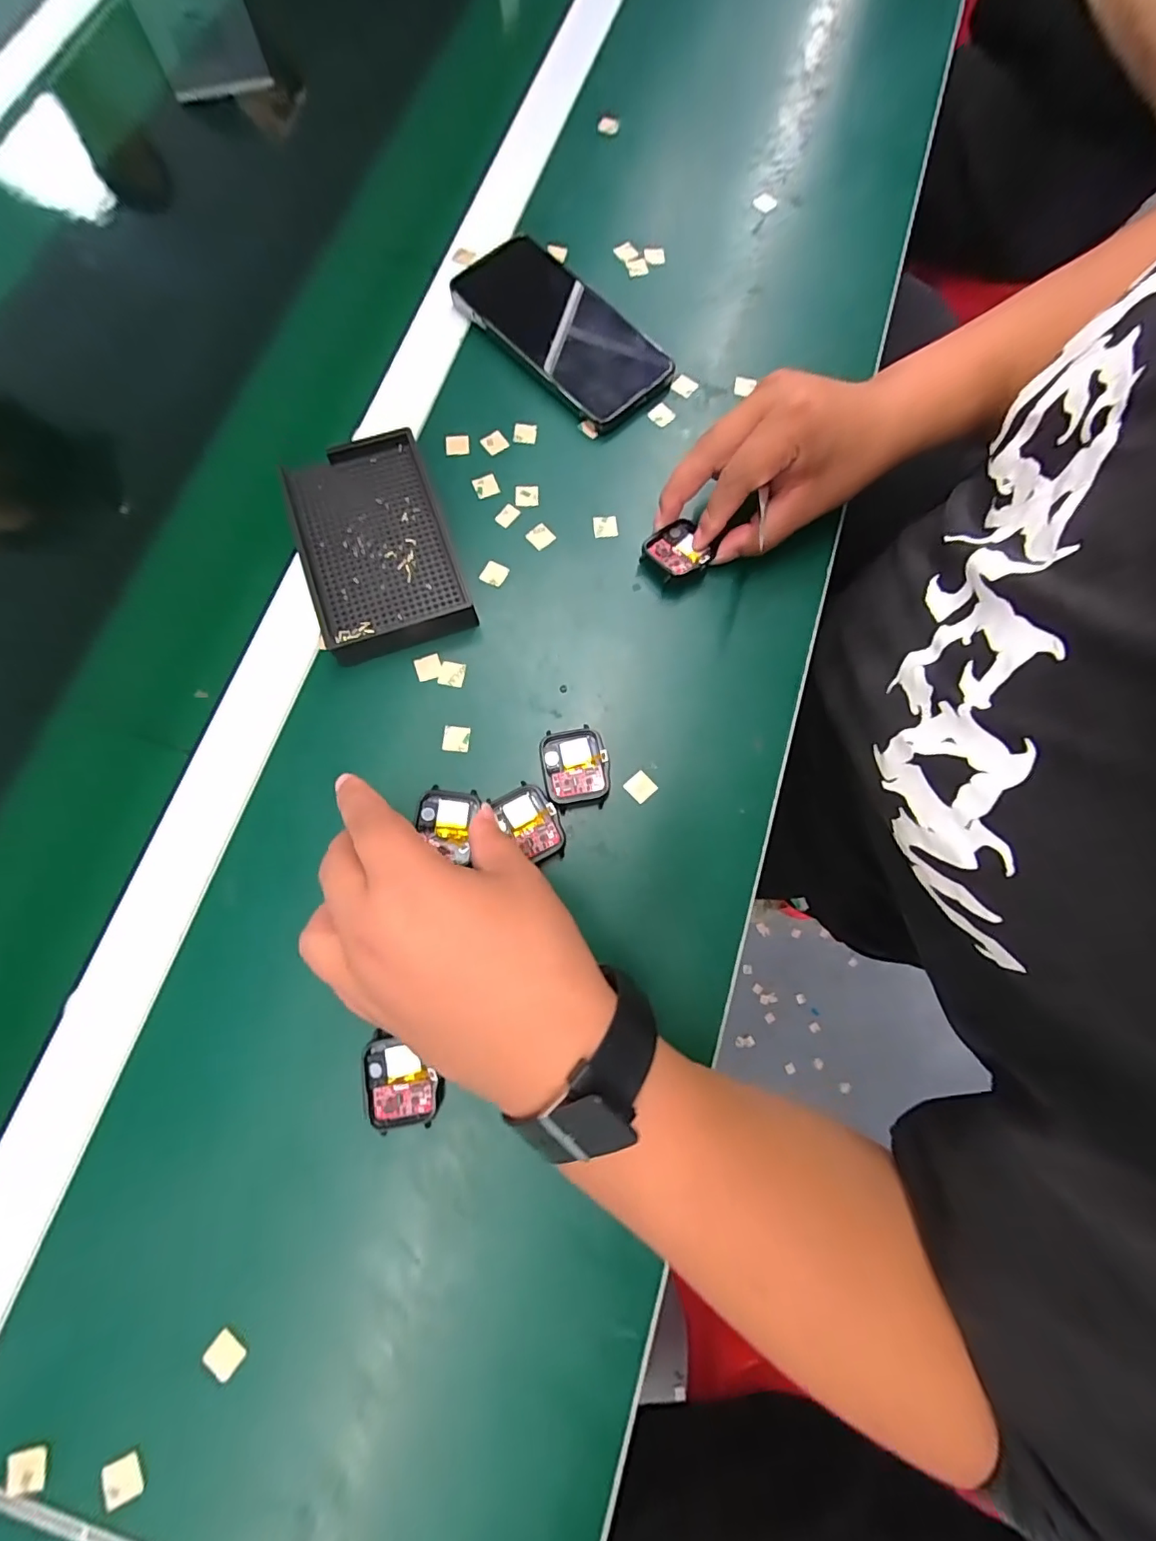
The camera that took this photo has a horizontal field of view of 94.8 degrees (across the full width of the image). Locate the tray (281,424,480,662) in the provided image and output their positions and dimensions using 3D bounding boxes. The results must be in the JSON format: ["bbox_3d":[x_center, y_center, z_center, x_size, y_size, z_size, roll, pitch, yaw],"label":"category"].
[{"bbox_3d":[-0.128,-0.143,0.339,0.090,0.025,0.135,-20,77,-5],"label":"tray"}]

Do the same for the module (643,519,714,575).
[{"bbox_3d":[0.065,-0.143,0.347,0.036,0.010,0.037,-28,78,-7],"label":"module"}]

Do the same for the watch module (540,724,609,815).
[{"bbox_3d":[-0.002,-0.001,0.316,0.037,0.012,0.046,-11,77,-3],"label":"watch module"}]

